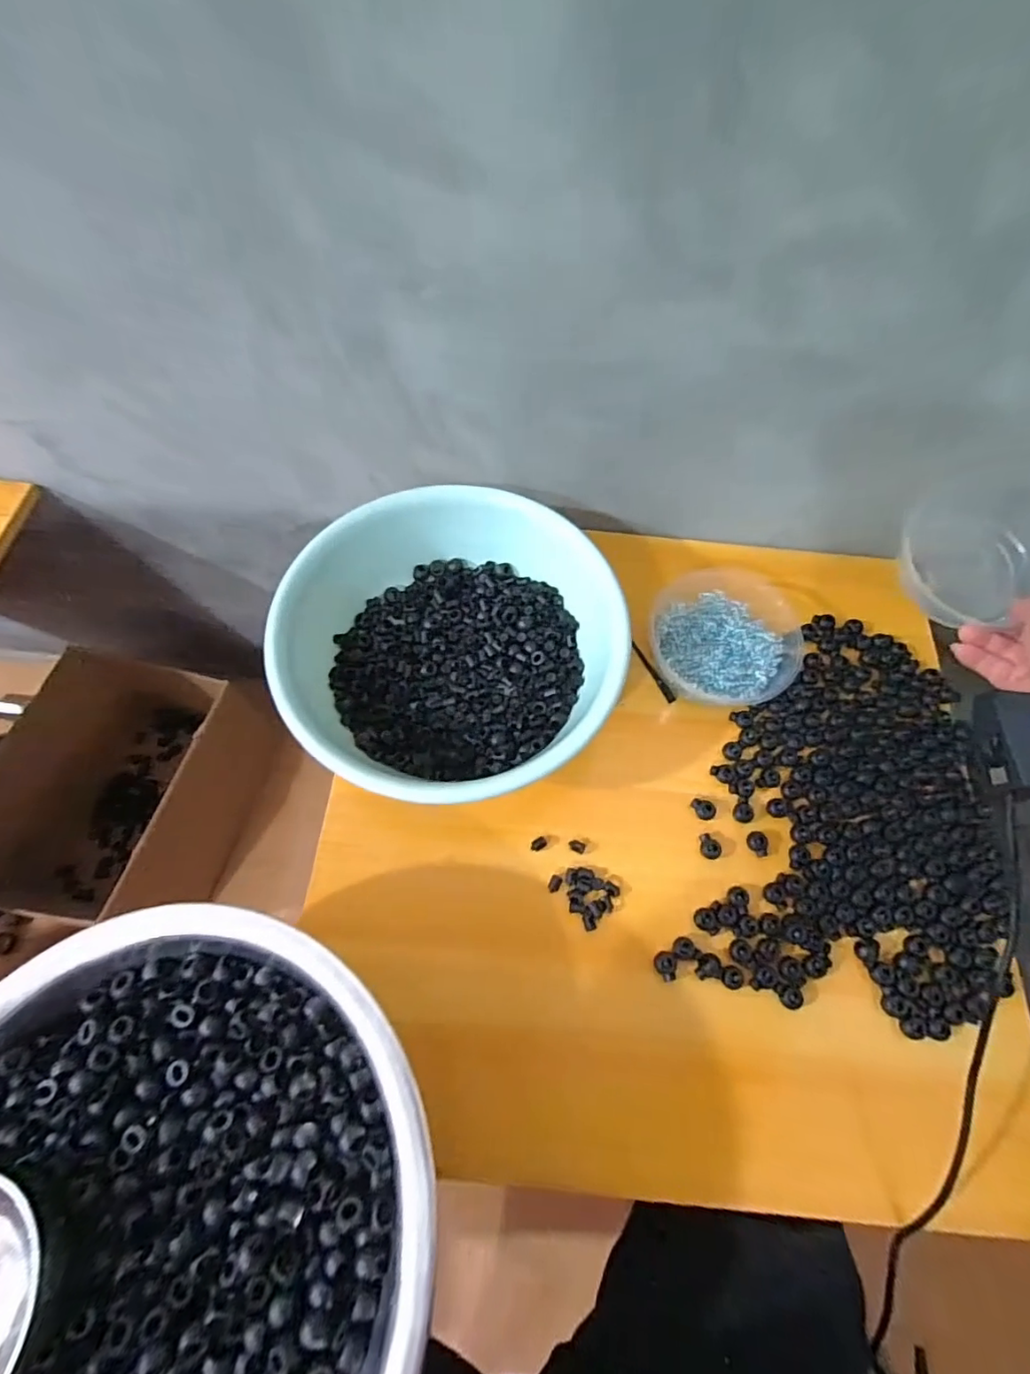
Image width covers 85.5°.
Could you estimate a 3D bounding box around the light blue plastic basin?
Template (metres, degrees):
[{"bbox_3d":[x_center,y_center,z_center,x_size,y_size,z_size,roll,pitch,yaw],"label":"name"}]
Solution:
[{"bbox_3d":[-0.057,-0.035,0.520,0.285,0.112,0.265,1,65,-2],"label":"light blue plastic basin"}]

